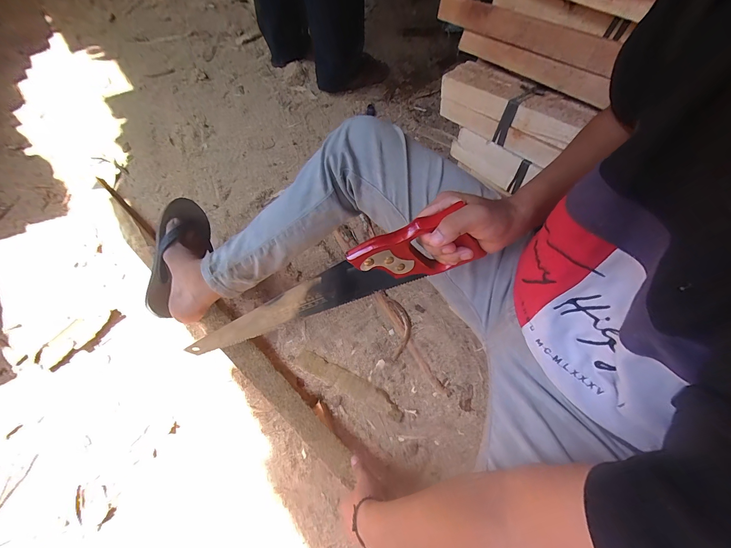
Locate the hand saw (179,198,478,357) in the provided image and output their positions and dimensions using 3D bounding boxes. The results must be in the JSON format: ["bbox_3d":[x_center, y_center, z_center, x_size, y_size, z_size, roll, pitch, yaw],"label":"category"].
[{"bbox_3d":[-0.059,0.029,0.399,0.387,0.083,0.033,-24,63,15],"label":"hand saw"}]

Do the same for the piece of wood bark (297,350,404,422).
[{"bbox_3d":[-0.034,0.213,0.613,0.225,0.013,0.040,24,67,14],"label":"piece of wood bark"}]

